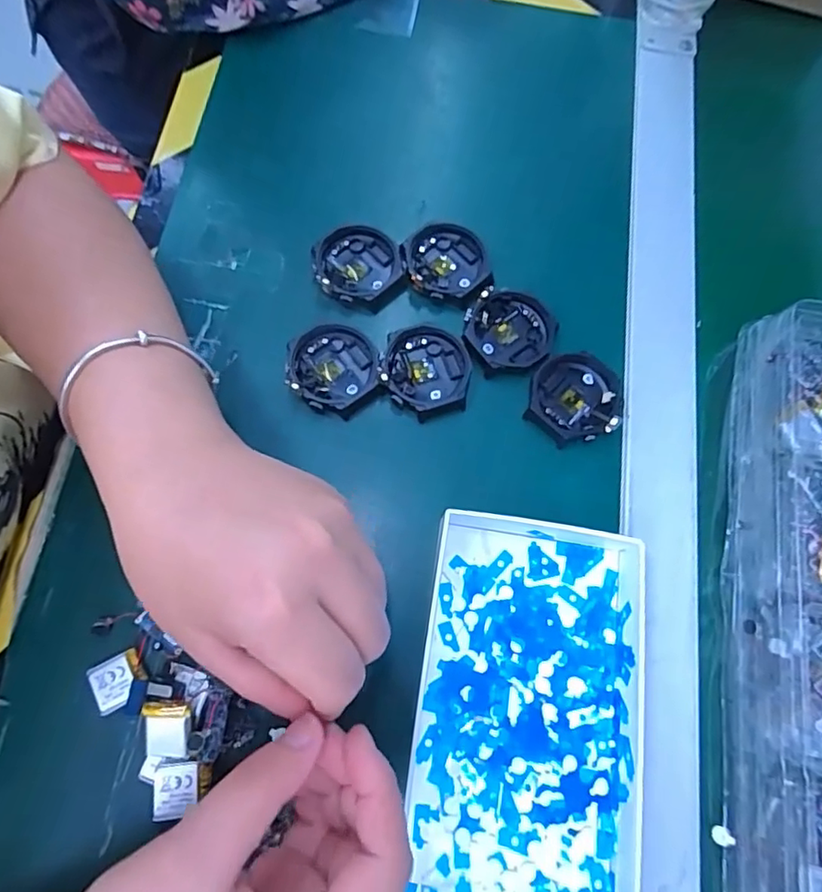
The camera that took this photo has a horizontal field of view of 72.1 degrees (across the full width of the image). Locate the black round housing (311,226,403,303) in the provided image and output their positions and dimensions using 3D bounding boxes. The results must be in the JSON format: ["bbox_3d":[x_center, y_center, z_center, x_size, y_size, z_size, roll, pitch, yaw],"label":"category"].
[{"bbox_3d":[-0.031,-0.107,0.333,0.051,0.012,0.046,-10,73,-6],"label":"black round housing"}]

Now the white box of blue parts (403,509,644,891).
[{"bbox_3d":[0.054,0.124,0.261,0.100,0.034,0.178,8,72,0],"label":"white box of blue parts"}]

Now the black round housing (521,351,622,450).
[{"bbox_3d":[0.090,-0.025,0.321,0.052,0.024,0.048,1,72,-2],"label":"black round housing"}]

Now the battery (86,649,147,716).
[{"bbox_3d":[-0.135,0.109,0.260,0.023,0.004,0.022,-28,75,-11],"label":"battery"}]

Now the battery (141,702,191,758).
[{"bbox_3d":[-0.107,0.125,0.249,0.021,0.006,0.023,-4,89,11],"label":"battery"}]

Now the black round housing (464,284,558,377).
[{"bbox_3d":[0.056,-0.065,0.324,0.050,0.011,0.050,1,72,-2],"label":"black round housing"}]

